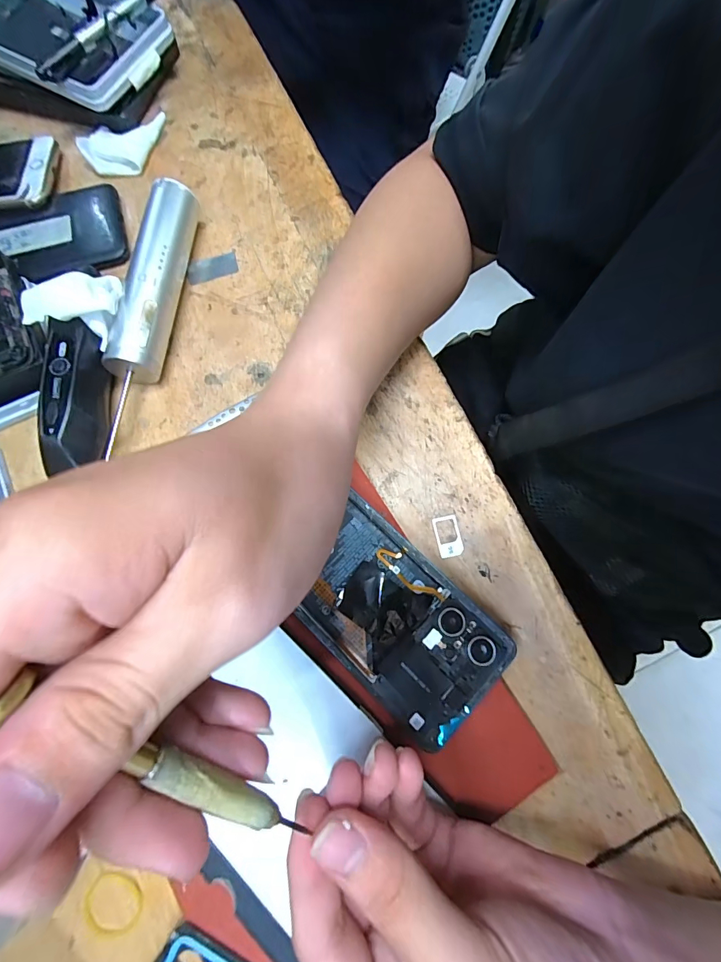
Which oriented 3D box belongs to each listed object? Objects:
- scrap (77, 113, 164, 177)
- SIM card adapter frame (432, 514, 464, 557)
[{"bbox_3d":[-0.195,-0.275,0.331,0.070,0.008,0.056,-14,76,-5],"label":"scrap"},{"bbox_3d":[0.056,0.035,0.255,0.016,0.004,0.026,-11,75,-1],"label":"SIM card adapter frame"}]

